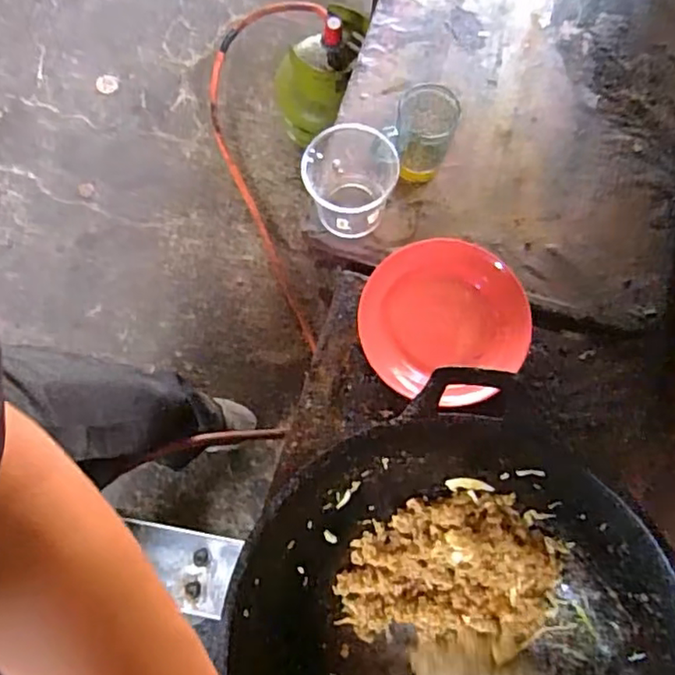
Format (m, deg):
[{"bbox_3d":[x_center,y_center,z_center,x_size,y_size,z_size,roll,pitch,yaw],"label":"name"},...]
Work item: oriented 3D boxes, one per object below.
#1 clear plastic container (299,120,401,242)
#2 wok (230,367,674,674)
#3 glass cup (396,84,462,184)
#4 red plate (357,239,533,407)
[{"bbox_3d":[0.015,-0.197,0.781,0.109,0.108,0.116,0,76,-1],"label":"clear plastic container"},{"bbox_3d":[0.106,0.268,0.550,0.361,0.114,0.385,0,76,-1],"label":"wok"},{"bbox_3d":[0.109,-0.255,0.803,0.073,0.114,0.088,15,76,3],"label":"glass cup"},{"bbox_3d":[0.132,-0.020,0.776,0.200,0.040,0.204,0,76,-1],"label":"red plate"}]

